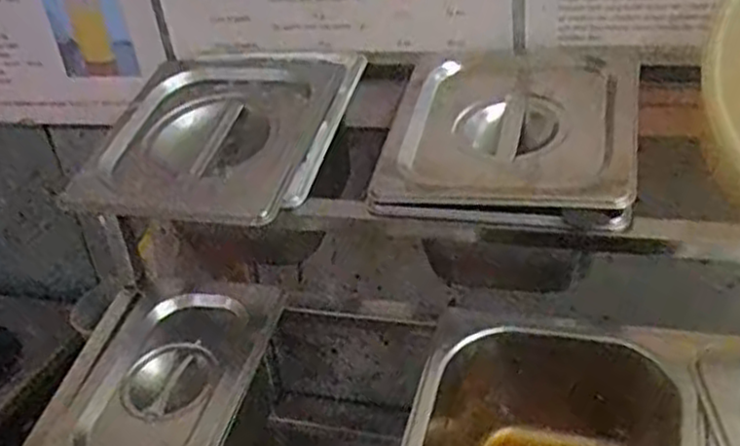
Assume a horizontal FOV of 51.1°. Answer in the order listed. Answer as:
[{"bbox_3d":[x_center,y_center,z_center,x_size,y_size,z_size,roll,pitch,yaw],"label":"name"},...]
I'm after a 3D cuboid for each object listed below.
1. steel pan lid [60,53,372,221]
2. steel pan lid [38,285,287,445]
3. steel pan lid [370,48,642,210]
[{"bbox_3d":[-0.109,-0.070,0.574,0.171,0.033,0.190,6,50,20],"label":"steel pan lid"},{"bbox_3d":[-0.137,0.106,0.506,0.117,0.016,0.170,5,42,18],"label":"steel pan lid"},{"bbox_3d":[0.098,-0.071,0.522,0.157,0.016,0.174,3,43,21],"label":"steel pan lid"}]

